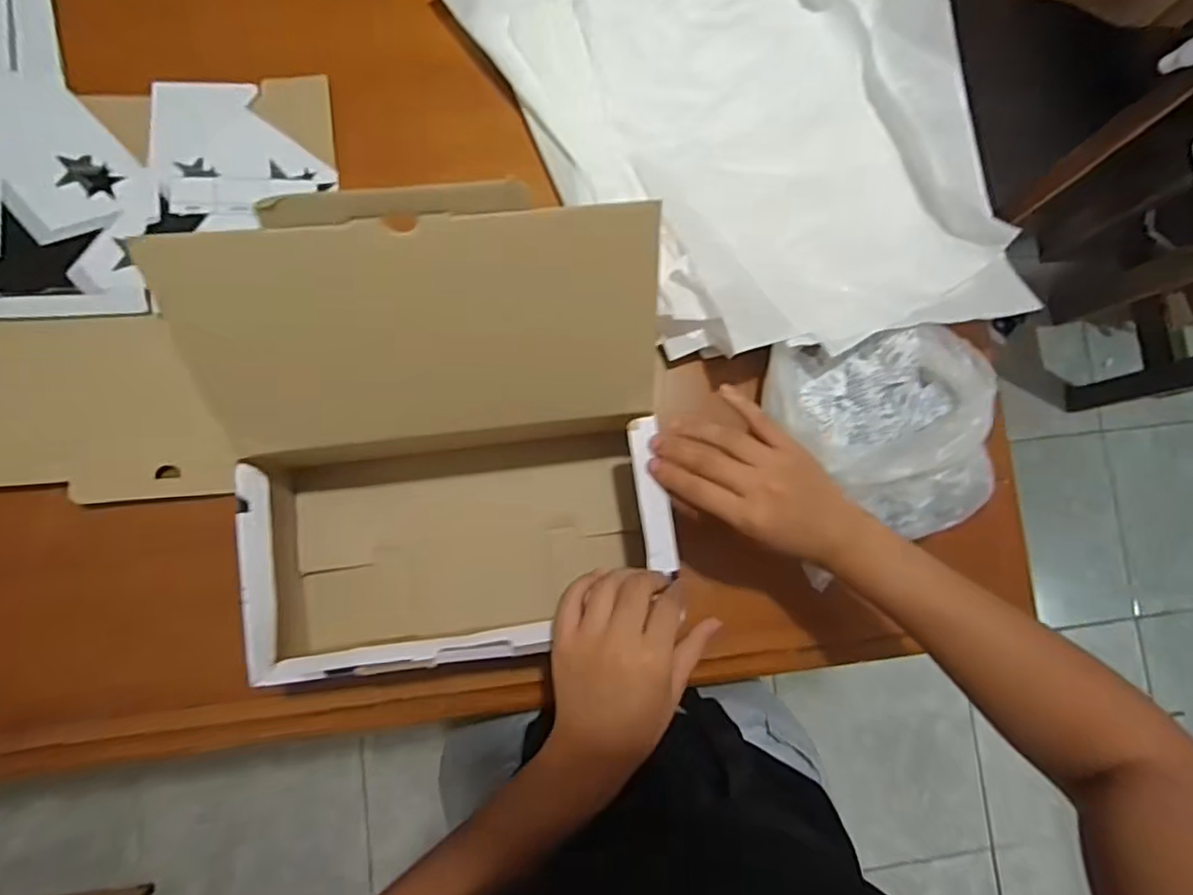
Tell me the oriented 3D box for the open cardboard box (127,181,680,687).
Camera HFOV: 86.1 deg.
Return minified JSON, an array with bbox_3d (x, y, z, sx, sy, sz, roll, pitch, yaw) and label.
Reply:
[{"bbox_3d":[-0.099,0.007,0.417,0.279,0.198,0.266,-6,85,-5],"label":"open cardboard box"}]

